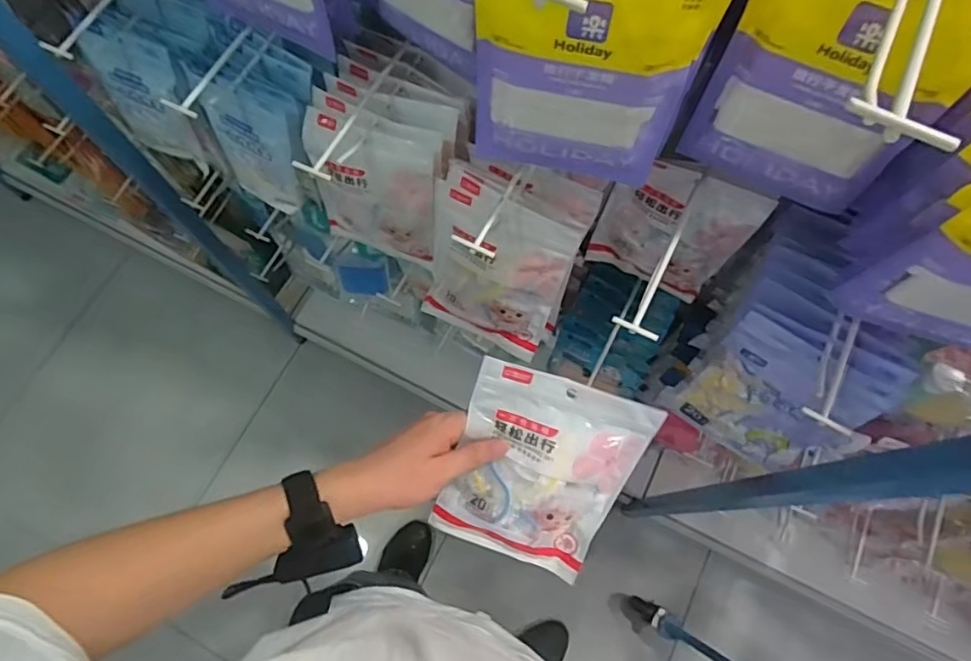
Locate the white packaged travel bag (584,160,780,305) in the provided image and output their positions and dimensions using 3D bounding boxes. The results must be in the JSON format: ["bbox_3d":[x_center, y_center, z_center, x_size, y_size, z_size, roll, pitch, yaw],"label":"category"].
[{"bbox_3d":[0.217,-0.115,0.704,0.158,0.212,0.043,24,74,8],"label":"white packaged travel bag"}]

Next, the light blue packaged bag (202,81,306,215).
[{"bbox_3d":[-0.282,-0.227,0.728,0.130,0.198,0.036,30,60,-3],"label":"light blue packaged bag"}]

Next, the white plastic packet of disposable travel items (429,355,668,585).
[{"bbox_3d":[0.046,0.135,0.536,0.154,0.016,0.210,19,117,0],"label":"white plastic packet of disposable travel items"}]

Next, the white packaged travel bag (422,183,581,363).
[{"bbox_3d":[0.010,-0.060,0.665,0.149,0.228,0.025,23,52,6],"label":"white packaged travel bag"}]

